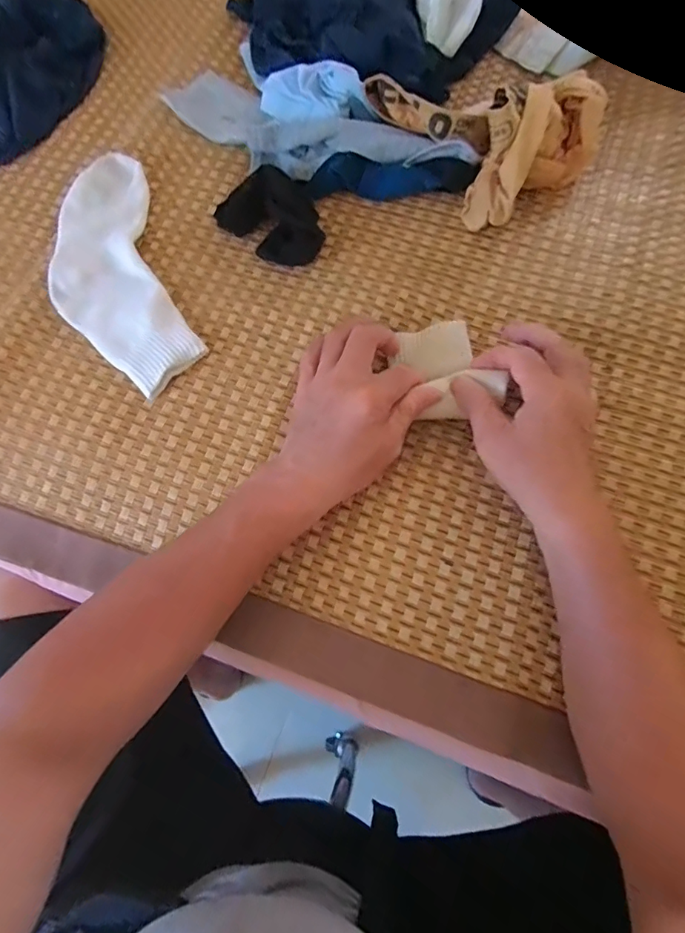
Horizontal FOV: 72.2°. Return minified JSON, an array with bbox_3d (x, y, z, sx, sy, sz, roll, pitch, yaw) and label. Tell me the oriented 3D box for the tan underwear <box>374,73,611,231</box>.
[{"bbox_3d":[0.150,-0.345,0.459,0.173,0.078,0.181,-39,76,-8],"label":"tan underwear"}]

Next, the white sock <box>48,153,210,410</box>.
[{"bbox_3d":[-0.225,-0.185,0.461,0.116,0.023,0.261,-22,75,-4],"label":"white sock"}]

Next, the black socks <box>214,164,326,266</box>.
[{"bbox_3d":[-0.064,-0.243,0.456,0.105,0.023,0.076,38,79,12],"label":"black socks"}]

